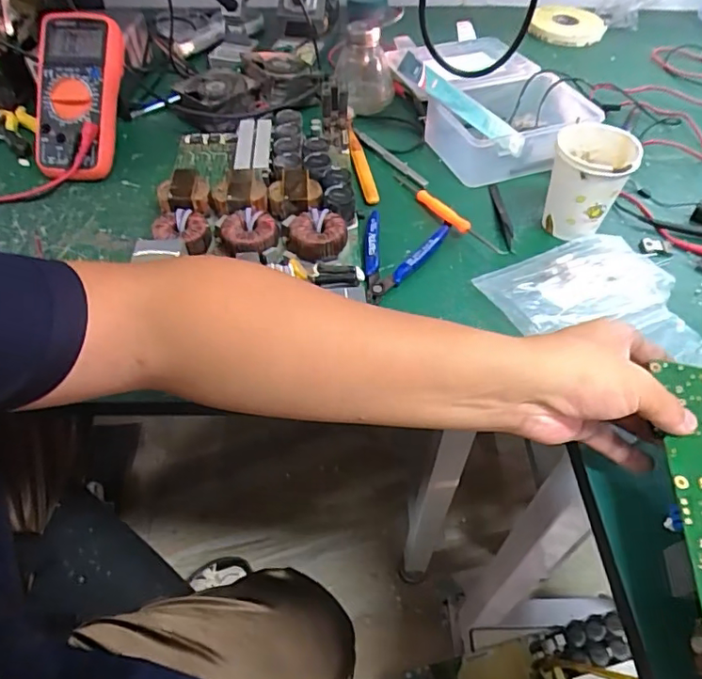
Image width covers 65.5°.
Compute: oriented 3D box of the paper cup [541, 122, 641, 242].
[{"bbox_3d":[0.221,-0.148,0.521,0.068,0.087,0.073,2,50,-2],"label":"paper cup"}]

